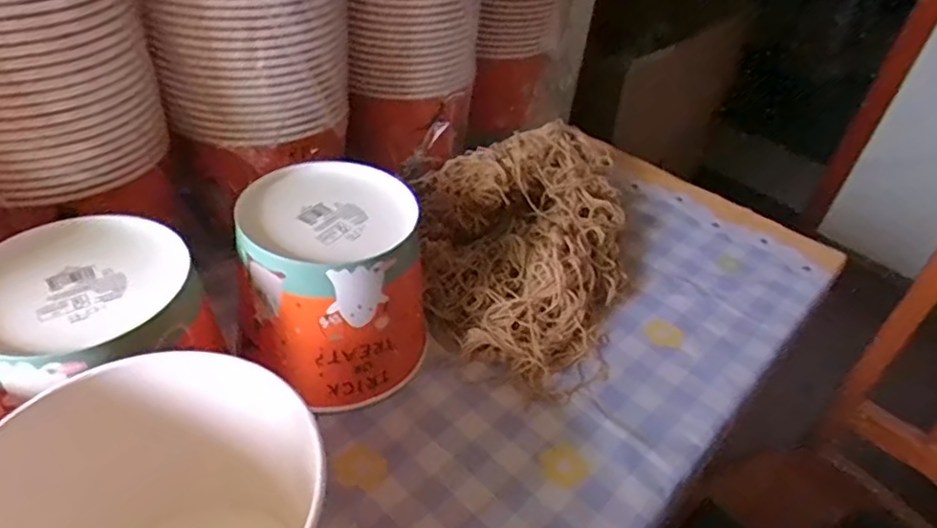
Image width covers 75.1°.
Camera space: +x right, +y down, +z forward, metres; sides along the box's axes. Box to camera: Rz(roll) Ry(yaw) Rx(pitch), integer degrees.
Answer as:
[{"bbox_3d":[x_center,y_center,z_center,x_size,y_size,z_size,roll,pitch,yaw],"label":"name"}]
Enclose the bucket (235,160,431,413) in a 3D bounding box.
[{"bbox_3d":[-0.103,0.017,0.486,0.138,0.138,0.137,-5,41,-15],"label":"bucket"}]

